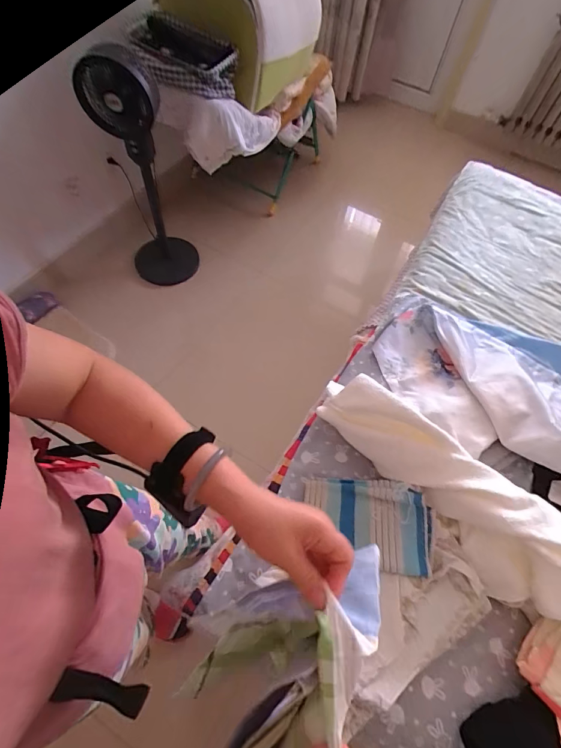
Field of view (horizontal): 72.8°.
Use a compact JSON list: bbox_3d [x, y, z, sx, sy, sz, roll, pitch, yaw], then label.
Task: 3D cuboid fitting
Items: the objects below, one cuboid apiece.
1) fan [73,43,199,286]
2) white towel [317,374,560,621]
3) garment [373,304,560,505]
[{"bbox_3d":[-0.490,-0.677,1.365,0.246,0.888,0.284,-21,65,-15],"label":"fan"},{"bbox_3d":[0.335,0.224,0.789,0.602,0.150,0.159,42,66,18],"label":"white towel"},{"bbox_3d":[0.535,0.034,0.949,0.583,0.143,0.377,36,67,15],"label":"garment"}]

